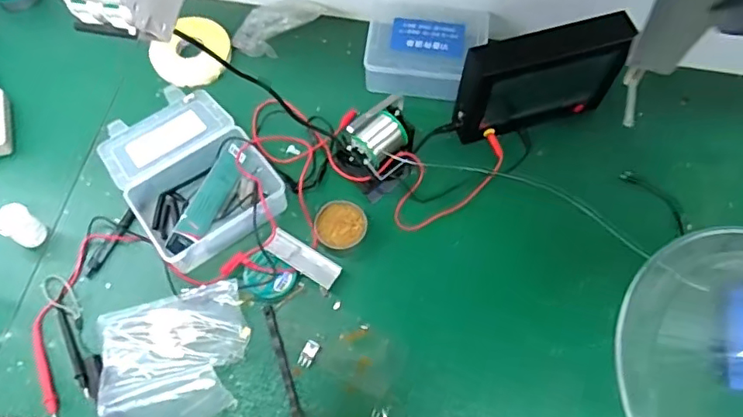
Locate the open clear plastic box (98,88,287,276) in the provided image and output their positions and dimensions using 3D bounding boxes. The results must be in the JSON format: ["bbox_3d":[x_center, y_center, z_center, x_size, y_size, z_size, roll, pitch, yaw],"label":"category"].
[{"bbox_3d":[-0.239,-0.058,0.740,0.165,0.044,0.250,-34,70,-14],"label":"open clear plastic box"}]

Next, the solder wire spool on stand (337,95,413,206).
[{"bbox_3d":[0.010,-0.080,0.720,0.095,0.110,0.082,-36,71,-15],"label":"solder wire spool on stand"}]

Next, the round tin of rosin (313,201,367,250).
[{"bbox_3d":[-0.038,0.022,0.721,0.062,0.027,0.062,0,66,0],"label":"round tin of rosin"}]

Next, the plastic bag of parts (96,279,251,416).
[{"bbox_3d":[-0.223,0.172,0.652,0.163,0.026,0.156,-16,67,-7],"label":"plastic bag of parts"}]

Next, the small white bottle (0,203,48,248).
[{"bbox_3d":[-0.429,0.023,0.706,0.032,0.059,0.037,42,72,16],"label":"small white bottle"}]

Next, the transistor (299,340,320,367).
[{"bbox_3d":[-0.073,0.168,0.666,0.016,0.004,0.030,23,68,9],"label":"transistor"}]

